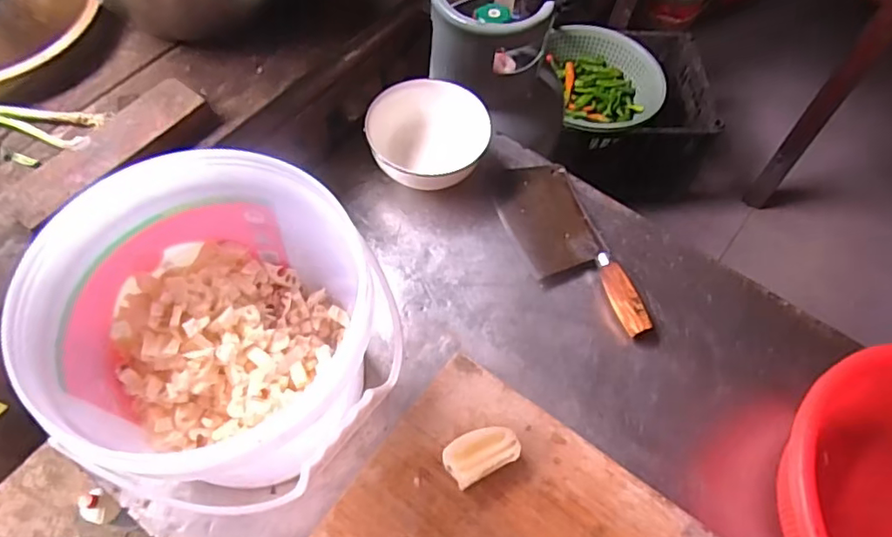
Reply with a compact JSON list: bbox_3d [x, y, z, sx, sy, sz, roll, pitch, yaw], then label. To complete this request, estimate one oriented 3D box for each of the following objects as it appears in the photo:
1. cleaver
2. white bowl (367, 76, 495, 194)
[{"bbox_3d":[0.136,-0.025,0.681,0.100,0.033,0.253,-14,63,-11],"label":"cleaver"},{"bbox_3d":[-0.020,-0.159,0.717,0.142,0.091,0.119,18,61,6],"label":"white bowl"}]

